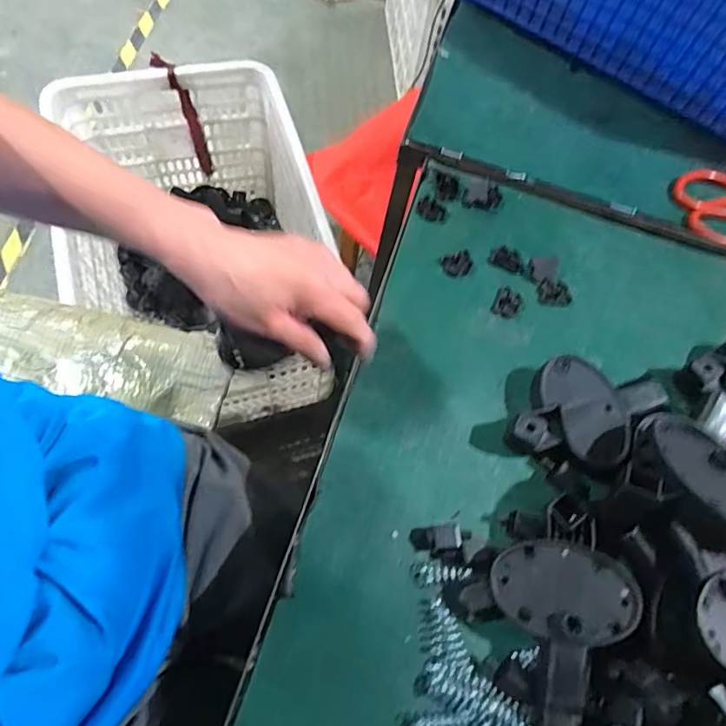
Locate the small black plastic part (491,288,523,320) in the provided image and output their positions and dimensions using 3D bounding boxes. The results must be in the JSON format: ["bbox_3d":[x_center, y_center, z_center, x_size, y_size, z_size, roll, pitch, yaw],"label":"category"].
[{"bbox_3d":[0.141,-0.058,0.499,0.026,0.006,0.030,24,68,8],"label":"small black plastic part"}]

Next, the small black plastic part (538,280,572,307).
[{"bbox_3d":[0.191,-0.069,0.508,0.034,0.009,0.024,6,66,0],"label":"small black plastic part"}]

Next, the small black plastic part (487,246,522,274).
[{"bbox_3d":[0.145,-0.105,0.513,0.034,0.006,0.023,24,68,8],"label":"small black plastic part"}]

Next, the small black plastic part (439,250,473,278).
[{"bbox_3d":[0.094,-0.098,0.507,0.031,0.007,0.024,-16,68,-9],"label":"small black plastic part"}]

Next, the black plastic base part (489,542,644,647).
[{"bbox_3d":[0.141,0.160,0.357,0.096,0.009,0.062,8,72,15],"label":"black plastic base part"}]

